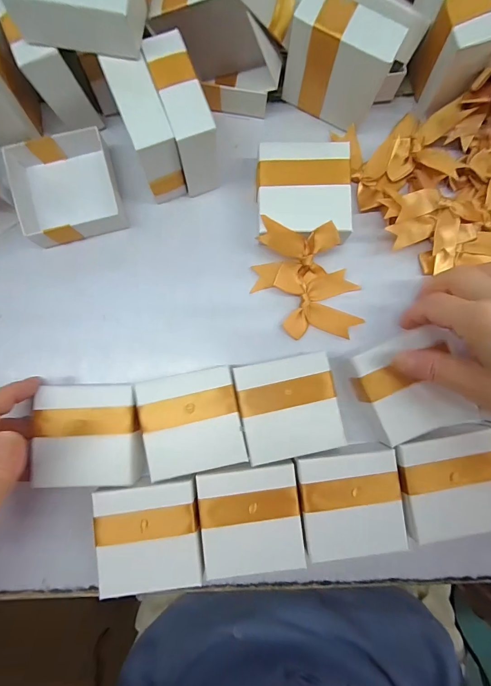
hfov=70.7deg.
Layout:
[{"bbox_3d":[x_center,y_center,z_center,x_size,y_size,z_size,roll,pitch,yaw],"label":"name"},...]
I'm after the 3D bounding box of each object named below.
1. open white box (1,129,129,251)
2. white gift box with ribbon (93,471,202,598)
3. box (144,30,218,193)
[{"bbox_3d":[-0.141,-0.119,0.268,0.082,0.026,0.075,-14,86,-2],"label":"open white box"},{"bbox_3d":[-0.068,0.136,0.250,0.071,0.033,0.077,-5,85,-1],"label":"white gift box with ribbon"},{"bbox_3d":[-0.042,-0.154,0.244,0.026,0.066,0.075,-20,86,-2],"label":"box"}]

